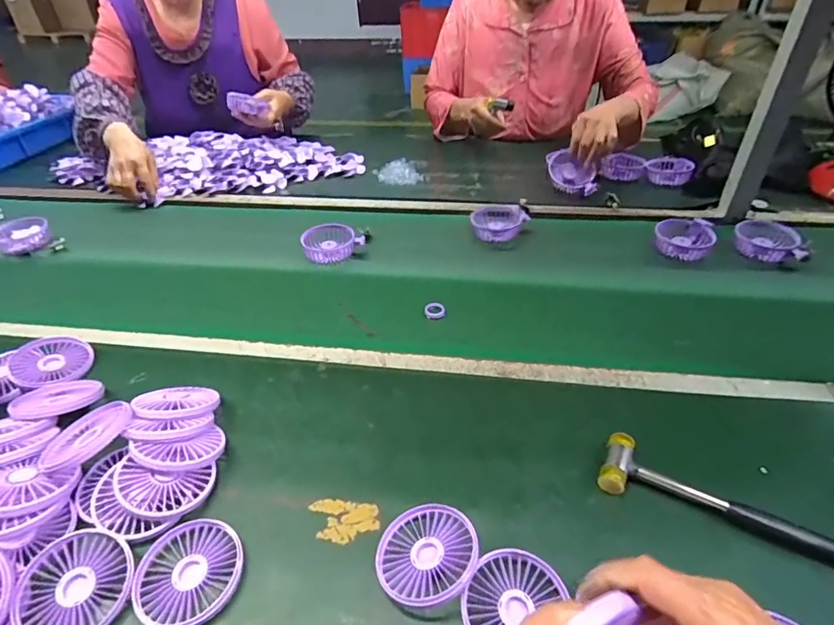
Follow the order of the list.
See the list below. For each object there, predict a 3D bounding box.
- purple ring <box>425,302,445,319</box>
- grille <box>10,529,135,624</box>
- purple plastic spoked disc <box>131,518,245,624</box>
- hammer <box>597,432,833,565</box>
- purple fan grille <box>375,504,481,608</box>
[{"bbox_3d":[0.026,-0.003,0.692,0.030,0.005,0.030,-5,54,7],"label":"purple ring"},{"bbox_3d":[-0.294,0.237,0.413,0.089,0.015,0.089,4,52,-5],"label":"grille"},{"bbox_3d":[-0.199,0.227,0.421,0.087,0.012,0.083,-1,40,1],"label":"purple plastic spoked disc"},{"bbox_3d":[0.295,0.187,0.440,0.243,0.025,0.059,20,44,23],"label":"hammer"},{"bbox_3d":[0.008,0.207,0.418,0.085,0.006,0.088,-15,30,9],"label":"purple fan grille"}]

